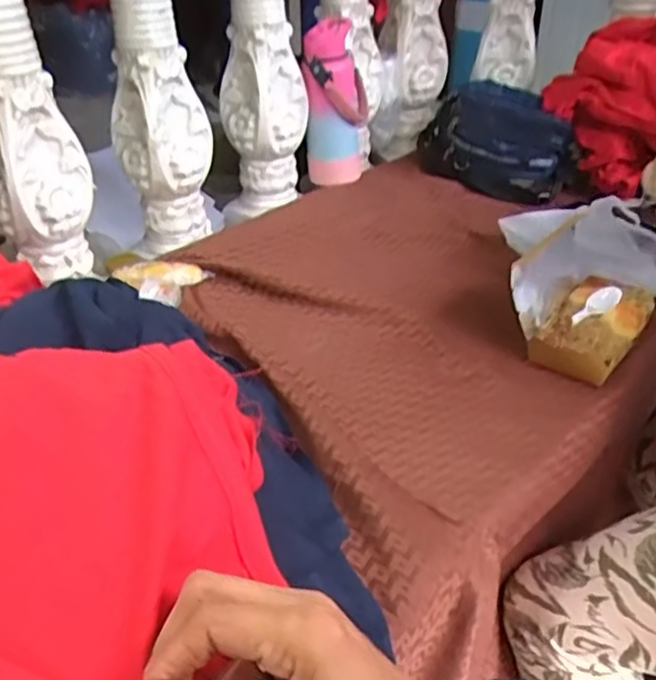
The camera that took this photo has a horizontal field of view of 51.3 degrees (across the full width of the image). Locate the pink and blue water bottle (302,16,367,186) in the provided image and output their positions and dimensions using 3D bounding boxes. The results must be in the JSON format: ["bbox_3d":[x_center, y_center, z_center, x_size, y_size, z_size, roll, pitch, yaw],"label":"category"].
[{"bbox_3d":[0.014,-0.412,1.204,0.105,0.254,0.123,-1,37,0],"label":"pink and blue water bottle"}]

